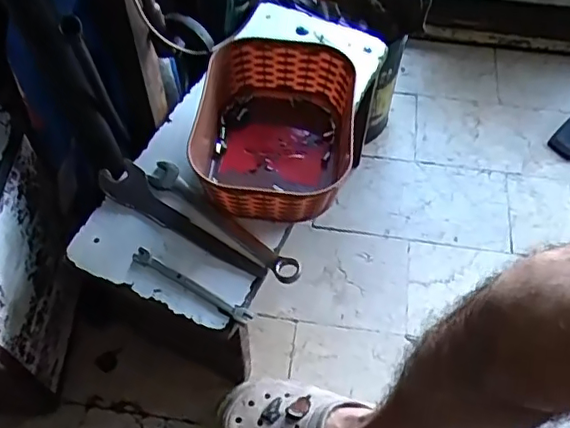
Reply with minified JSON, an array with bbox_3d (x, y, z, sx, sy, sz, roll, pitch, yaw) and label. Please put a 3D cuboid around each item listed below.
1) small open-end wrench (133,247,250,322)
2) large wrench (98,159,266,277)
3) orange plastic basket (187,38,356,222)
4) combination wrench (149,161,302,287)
[{"bbox_3d":[-0.091,0.068,0.561,0.132,0.007,0.015,25,59,14],"label":"small open-end wrench"},{"bbox_3d":[-0.110,0.008,0.597,0.203,0.013,0.042,34,62,19],"label":"large wrench"},{"bbox_3d":[-0.013,-0.088,0.628,0.166,0.070,0.206,9,57,4],"label":"orange plastic basket"},{"bbox_3d":[-0.065,0.006,0.599,0.198,0.006,0.029,35,62,19],"label":"combination wrench"}]

